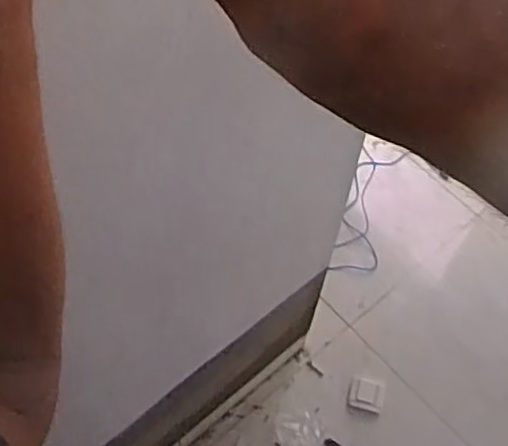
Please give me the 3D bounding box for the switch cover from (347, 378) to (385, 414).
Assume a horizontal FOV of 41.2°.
[{"bbox_3d":[0.274,0.413,1.639,0.080,0.018,0.081,13,60,5],"label":"switch cover"}]

